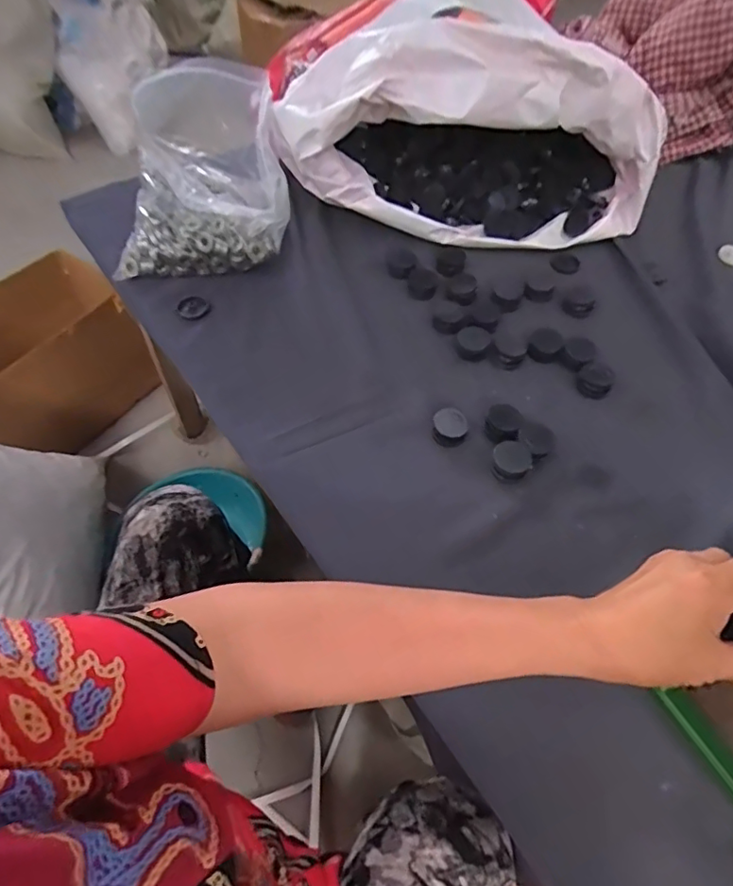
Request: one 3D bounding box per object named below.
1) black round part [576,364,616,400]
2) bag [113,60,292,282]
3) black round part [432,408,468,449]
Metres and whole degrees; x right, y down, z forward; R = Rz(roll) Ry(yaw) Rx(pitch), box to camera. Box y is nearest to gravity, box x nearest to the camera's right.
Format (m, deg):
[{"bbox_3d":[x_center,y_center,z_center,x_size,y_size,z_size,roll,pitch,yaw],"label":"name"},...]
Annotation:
[{"bbox_3d":[0.235,-0.063,0.562,0.033,0.015,0.038,18,56,8],"label":"black round part"},{"bbox_3d":[-0.190,-0.321,0.630,0.191,0.140,0.213,-3,56,-7],"label":"bag"},{"bbox_3d":[0.078,-0.015,0.513,0.030,0.018,0.030,2,56,-3],"label":"black round part"}]

